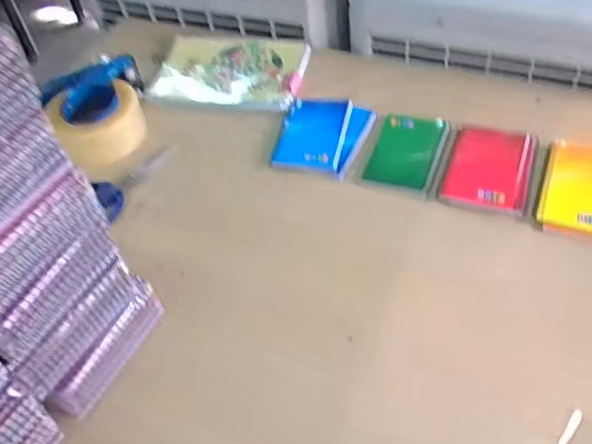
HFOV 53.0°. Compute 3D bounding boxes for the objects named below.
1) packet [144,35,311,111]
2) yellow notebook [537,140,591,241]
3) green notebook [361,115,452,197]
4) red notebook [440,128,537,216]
[{"bbox_3d":[-0.099,-0.232,0.903,0.229,0.022,0.157,8,50,12],"label":"packet"},{"bbox_3d":[0.329,-0.036,0.675,0.090,0.020,0.134,14,51,17],"label":"yellow notebook"},{"bbox_3d":[0.141,-0.089,0.751,0.083,0.013,0.146,13,51,17],"label":"green notebook"},{"bbox_3d":[0.232,-0.064,0.711,0.092,0.016,0.124,14,51,17],"label":"red notebook"}]

